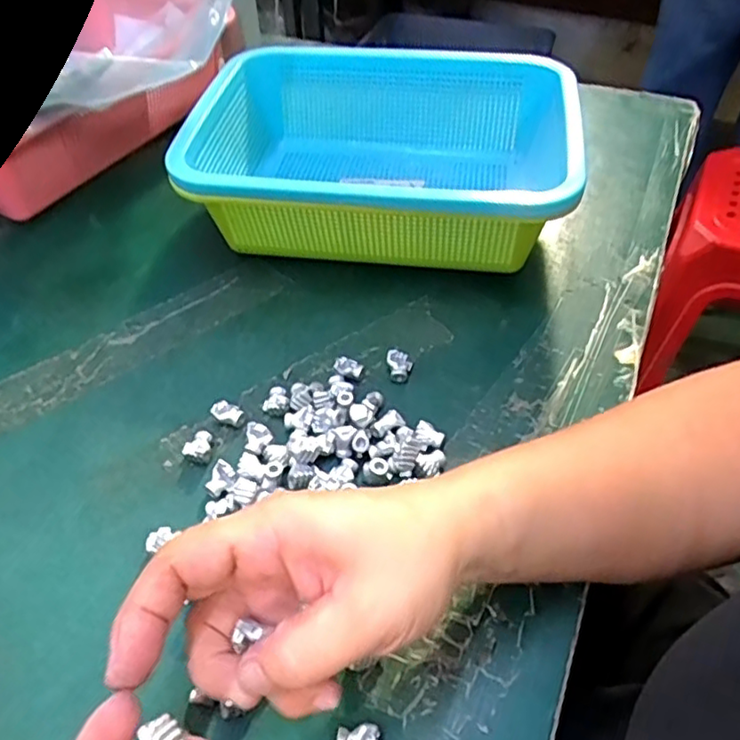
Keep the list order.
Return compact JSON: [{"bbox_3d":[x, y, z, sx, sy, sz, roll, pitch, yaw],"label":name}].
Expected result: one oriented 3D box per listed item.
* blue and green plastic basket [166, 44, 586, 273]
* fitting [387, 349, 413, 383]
[{"bbox_3d":[0.010,-0.148,0.466,0.255,0.090,0.191,6,49,7],"label":"blue and green plastic basket"},{"bbox_3d":[0.018,-0.003,0.389,0.015,0.012,0.016,-3,49,0],"label":"fitting"}]

